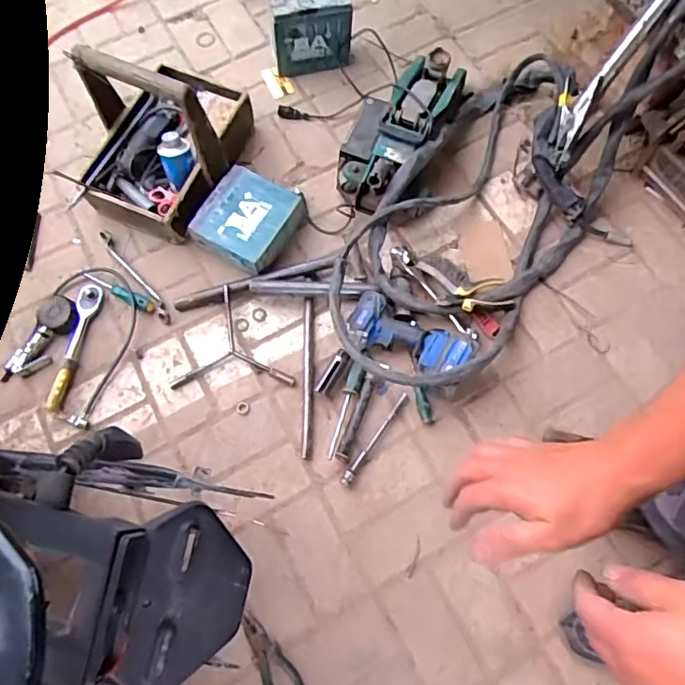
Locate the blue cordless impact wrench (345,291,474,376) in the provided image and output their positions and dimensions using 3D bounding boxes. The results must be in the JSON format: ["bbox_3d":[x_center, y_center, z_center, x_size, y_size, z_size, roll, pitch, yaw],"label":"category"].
[{"bbox_3d":[0.118,-0.001,1.032,0.227,0.091,0.105,29,71,10],"label":"blue cordless impact wrench"}]

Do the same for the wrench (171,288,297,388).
[{"bbox_3d":[-0.185,0.029,1.055,0.206,0.043,0.215,24,70,8],"label":"wrench"}]

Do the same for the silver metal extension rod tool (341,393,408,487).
[{"bbox_3d":[0.062,0.175,1.005,0.017,0.014,0.201,35,72,12],"label":"silver metal extension rod tool"}]

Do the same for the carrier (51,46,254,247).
[{"bbox_3d":[-0.359,-0.428,1.066,0.245,0.244,0.338,16,70,7],"label":"carrier"}]

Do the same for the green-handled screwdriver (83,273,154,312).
[{"bbox_3d":[-0.444,-0.099,1.101,0.168,0.021,0.023,25,70,8],"label":"green-handled screwdriver"}]

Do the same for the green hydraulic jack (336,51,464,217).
[{"bbox_3d":[0.107,-0.468,1.184,0.195,0.146,0.422,28,72,11],"label":"green hydraulic jack"}]

